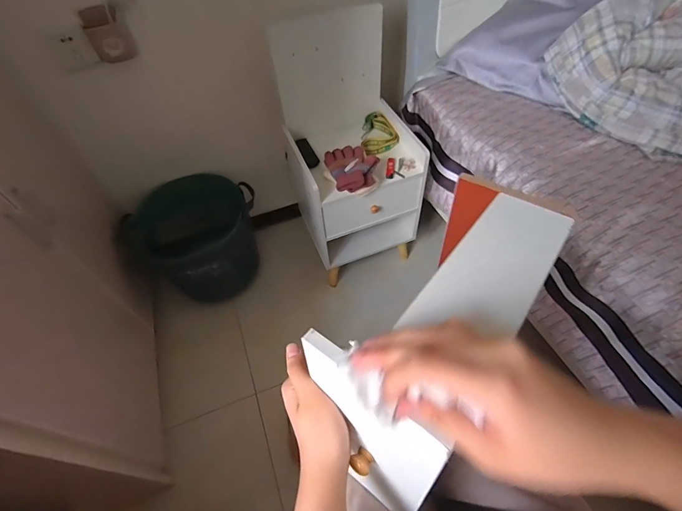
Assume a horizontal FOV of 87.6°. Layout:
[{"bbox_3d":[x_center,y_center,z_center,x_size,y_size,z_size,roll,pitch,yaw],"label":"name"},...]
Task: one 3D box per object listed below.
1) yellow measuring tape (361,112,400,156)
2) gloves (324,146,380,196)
[{"bbox_3d":[0.117,-0.362,1.069,0.108,0.040,0.167,0,53,5],"label":"yellow measuring tape"},{"bbox_3d":[0.033,-0.229,0.942,0.140,0.059,0.160,-16,54,-7],"label":"gloves"}]

